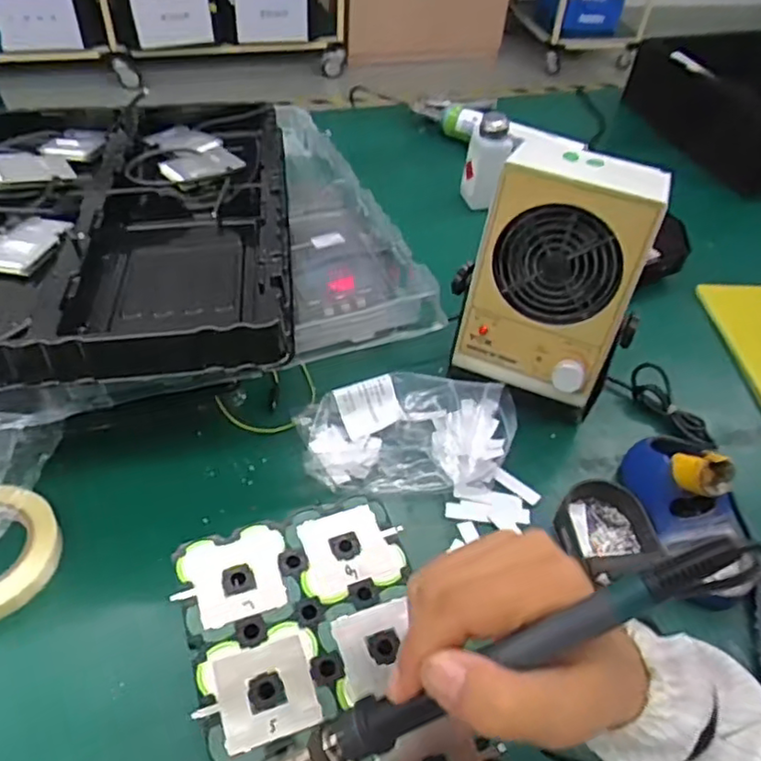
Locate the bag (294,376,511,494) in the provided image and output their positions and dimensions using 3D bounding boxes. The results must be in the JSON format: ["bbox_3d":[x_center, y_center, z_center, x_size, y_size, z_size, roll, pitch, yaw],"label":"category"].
[{"bbox_3d":[0.028,0.047,0.636,0.210,0.056,0.115,0,47,-5],"label":"bag"}]

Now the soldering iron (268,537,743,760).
[{"bbox_3d":[0.029,0.118,0.251,0.227,0.014,0.016,-33,48,15],"label":"soldering iron"}]

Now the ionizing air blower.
[{"bbox_3d":[0.172,-0.099,0.637,0.166,0.227,0.132,16,48,10],"label":"ionizing air blower"}]

